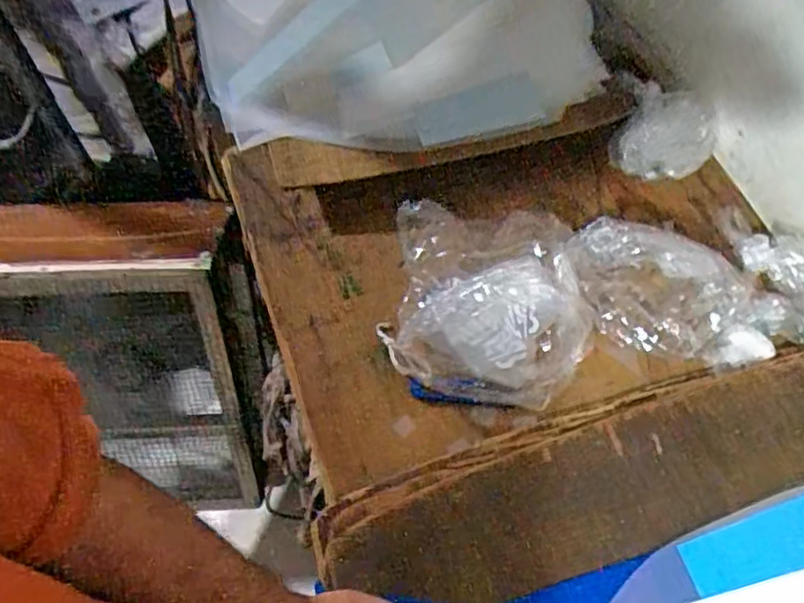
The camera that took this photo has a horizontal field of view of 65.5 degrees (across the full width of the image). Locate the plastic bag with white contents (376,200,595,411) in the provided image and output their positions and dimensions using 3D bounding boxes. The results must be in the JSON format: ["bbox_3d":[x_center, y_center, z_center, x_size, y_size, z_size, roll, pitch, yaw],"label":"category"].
[{"bbox_3d":[0.088,-0.002,0.647,0.199,0.118,0.176,7,59,4],"label":"plastic bag with white contents"}]

